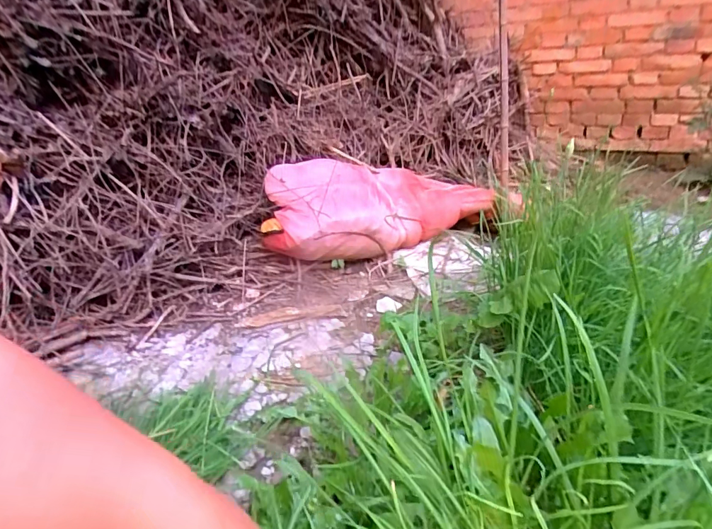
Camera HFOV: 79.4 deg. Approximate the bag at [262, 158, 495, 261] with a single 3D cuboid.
[{"bbox_3d":[0.052,-0.191,1.267,0.651,0.232,0.299,-14,25,-18],"label":"bag"}]

